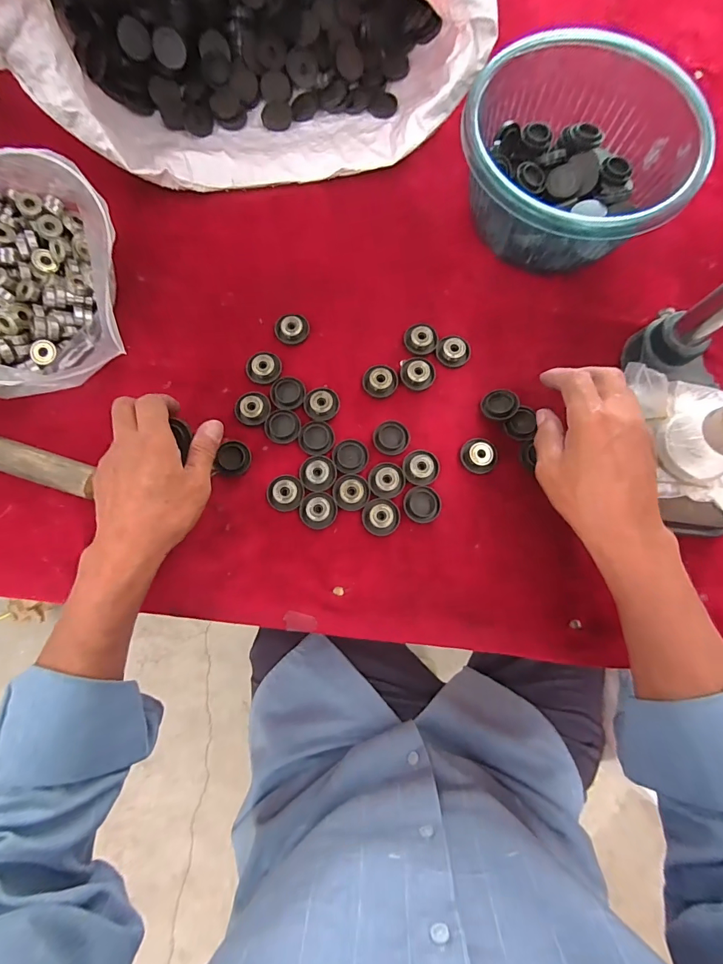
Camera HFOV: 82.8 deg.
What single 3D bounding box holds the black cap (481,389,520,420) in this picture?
[{"bbox_3d":[0.130,-0.073,0.386,0.032,0.012,0.027,15,78,4],"label":"black cap"}]

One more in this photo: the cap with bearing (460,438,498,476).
[{"bbox_3d":[0.109,-0.025,0.379,0.034,0.011,0.031,0,78,1],"label":"cap with bearing"}]

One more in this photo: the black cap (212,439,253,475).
[{"bbox_3d":[-0.116,-0.022,0.375,0.027,0.009,0.031,14,78,4],"label":"black cap"}]

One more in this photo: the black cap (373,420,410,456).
[{"bbox_3d":[0.028,-0.042,0.383,0.034,0.006,0.031,0,78,1],"label":"black cap"}]

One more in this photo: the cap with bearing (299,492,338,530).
[{"bbox_3d":[-0.039,0.026,0.366,0.033,0.007,0.031,0,78,1],"label":"cap with bearing"}]

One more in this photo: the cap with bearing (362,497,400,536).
[{"bbox_3d":[0.018,0.031,0.367,0.032,0.005,0.033,0,78,1],"label":"cap with bearing"}]

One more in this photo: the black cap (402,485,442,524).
[{"bbox_3d":[0.056,0.020,0.370,0.033,0.005,0.032,0,78,1],"label":"black cap"}]

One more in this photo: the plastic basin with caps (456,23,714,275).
[{"bbox_3d":[0.199,-0.307,0.395,0.200,0.102,0.200,0,78,1],"label":"plastic basin with caps"}]

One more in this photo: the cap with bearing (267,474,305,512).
[{"bbox_3d":[-0.068,0.009,0.368,0.033,0.009,0.033,0,78,1],"label":"cap with bearing"}]

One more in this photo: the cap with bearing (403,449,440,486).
[{"bbox_3d":[0.055,-0.014,0.376,0.032,0.008,0.034,0,78,1],"label":"cap with bearing"}]

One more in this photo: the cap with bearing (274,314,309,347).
[{"bbox_3d":[-0.068,-0.150,0.405,0.033,0.012,0.028,-11,78,-2],"label":"cap with bearing"}]

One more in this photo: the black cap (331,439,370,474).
[{"bbox_3d":[-0.010,-0.024,0.378,0.033,0.004,0.033,0,78,1],"label":"black cap"}]

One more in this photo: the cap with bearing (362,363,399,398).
[{"bbox_3d":[0.018,-0.097,0.392,0.033,0.009,0.029,-19,78,-4],"label":"cap with bearing"}]

